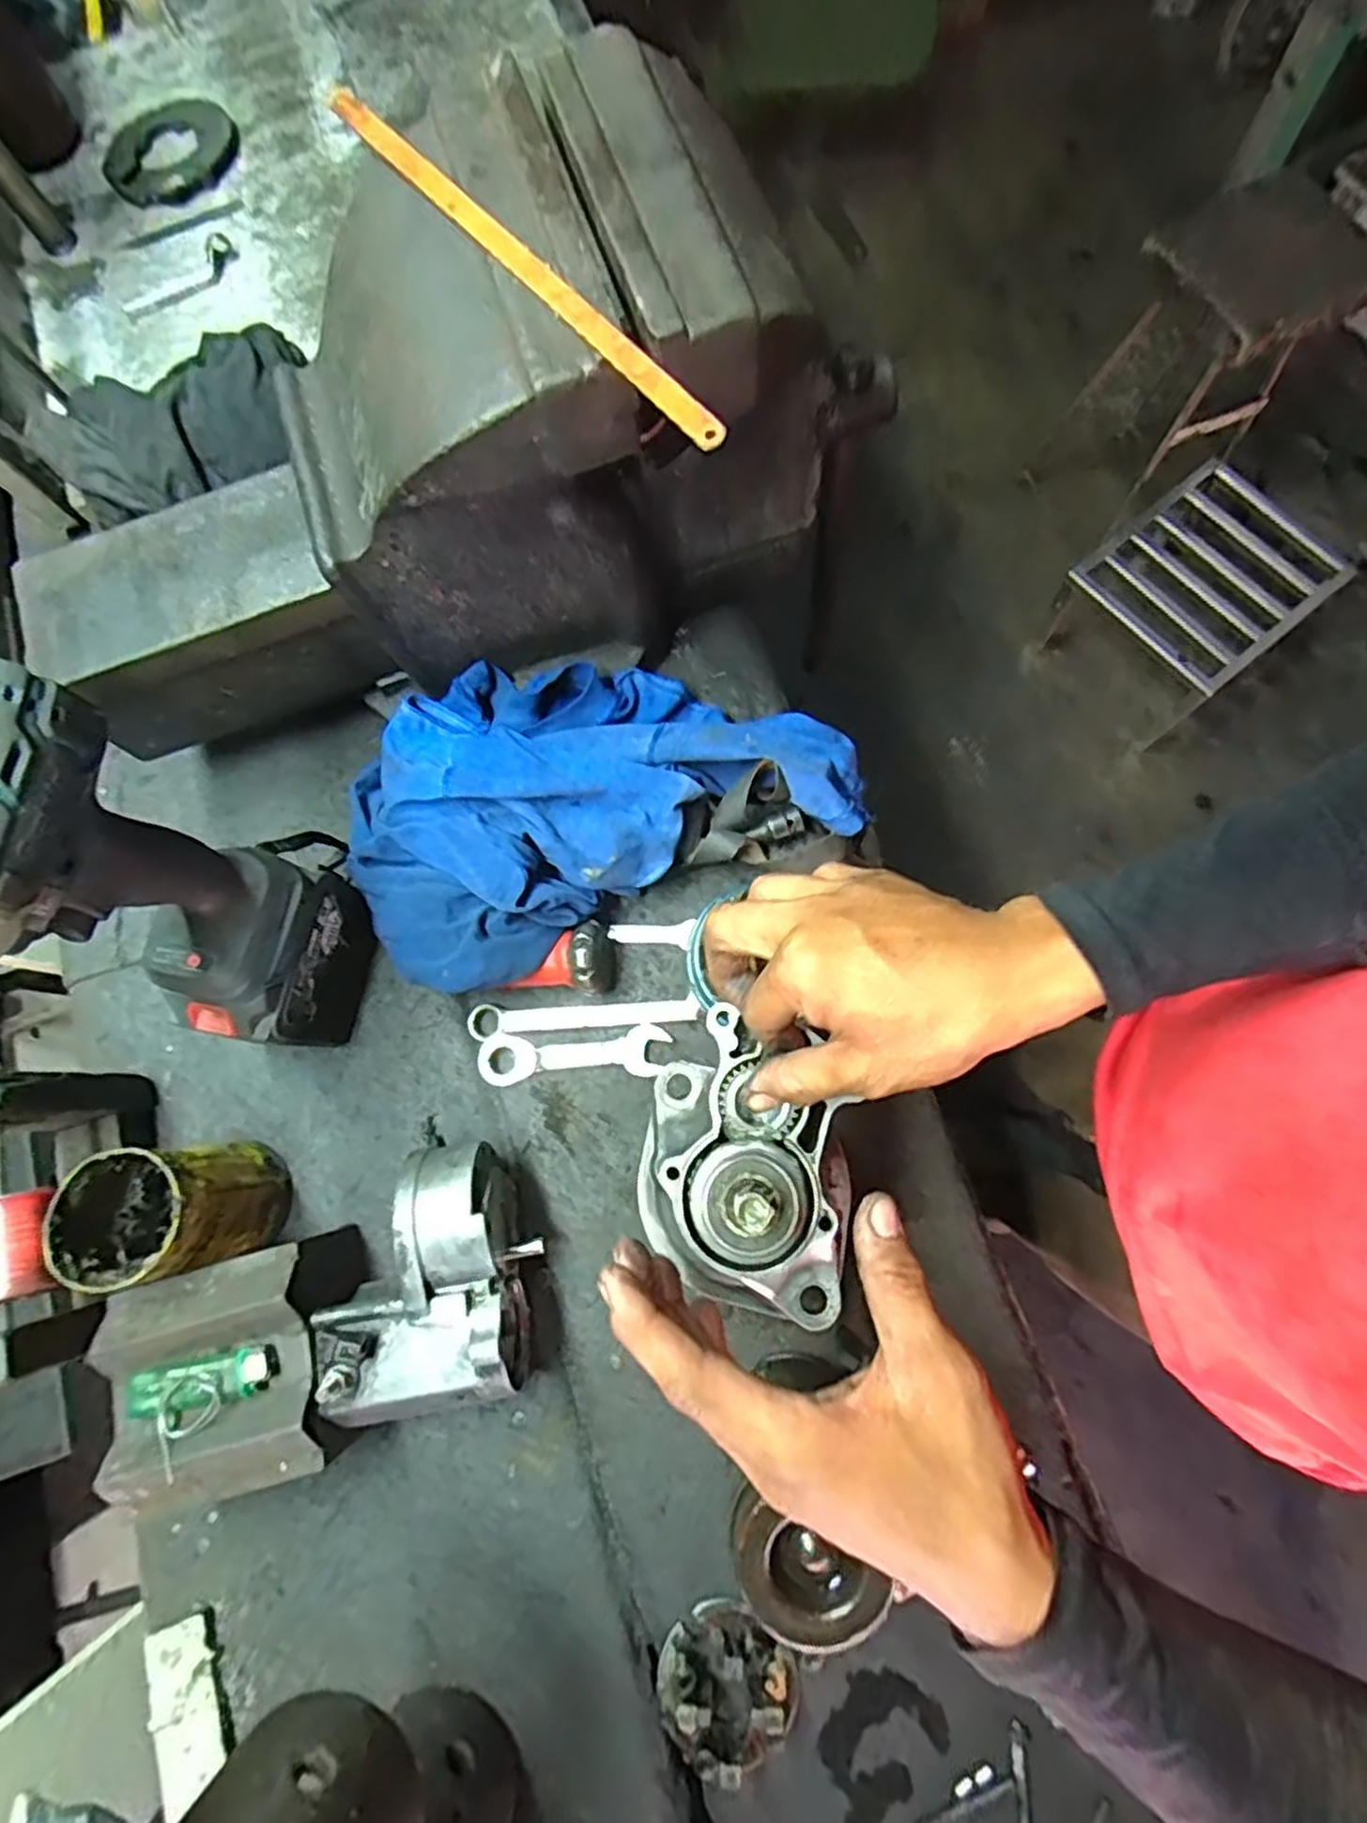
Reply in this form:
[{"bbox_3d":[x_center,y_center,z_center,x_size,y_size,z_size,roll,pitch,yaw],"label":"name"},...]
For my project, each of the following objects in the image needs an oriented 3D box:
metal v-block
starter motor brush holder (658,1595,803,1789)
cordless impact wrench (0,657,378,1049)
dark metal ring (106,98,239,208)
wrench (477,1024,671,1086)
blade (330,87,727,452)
[{"bbox_3d":[-0.254,0.267,0.448,0.128,0.090,0.119,-13,76,1],"label":"metal v-block"},{"bbox_3d":[0.027,0.441,0.420,0.078,0.029,0.064,22,79,6],"label":"starter motor brush holder"},{"bbox_3d":[-0.269,-0.002,0.409,0.079,0.283,0.150,17,78,8],"label":"cordless impact wrench"},{"bbox_3d":[-0.488,-0.726,0.706,0.115,0.018,0.143,7,77,6],"label":"dark metal ring"},{"bbox_3d":[-0.076,0.099,0.516,0.130,0.010,0.035,-4,76,4],"label":"wrench"},{"bbox_3d":[-0.079,-0.299,0.339,0.014,0.004,0.299,-44,74,11],"label":"blade"}]

